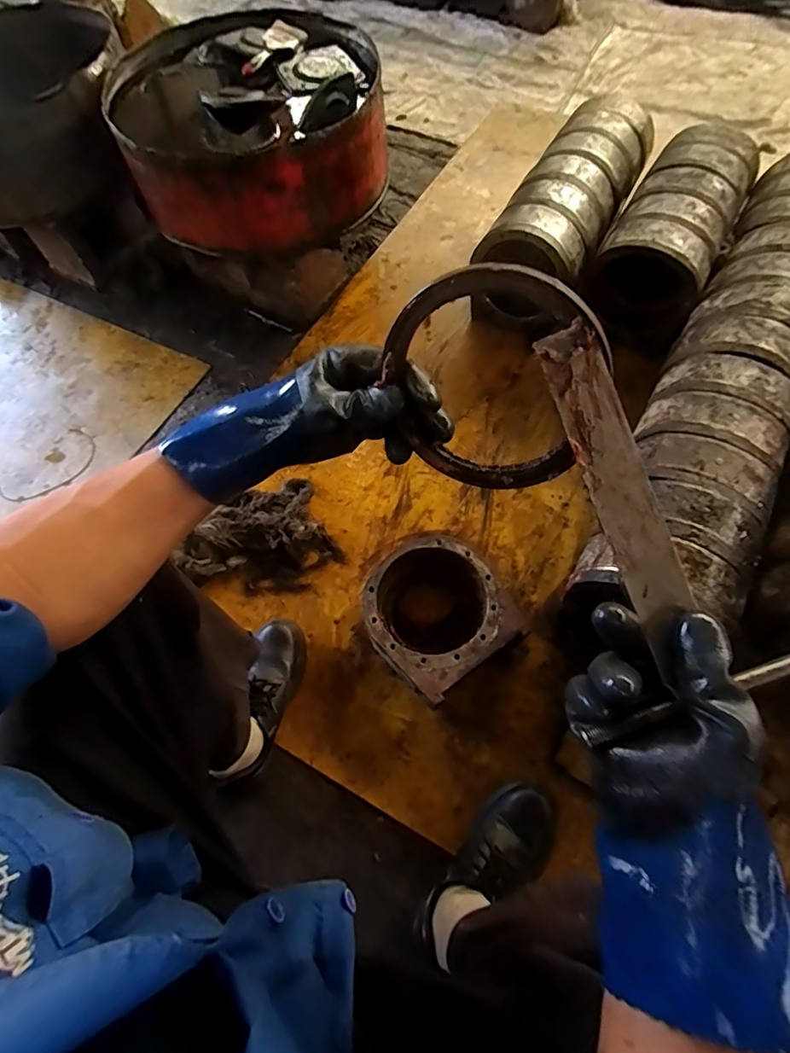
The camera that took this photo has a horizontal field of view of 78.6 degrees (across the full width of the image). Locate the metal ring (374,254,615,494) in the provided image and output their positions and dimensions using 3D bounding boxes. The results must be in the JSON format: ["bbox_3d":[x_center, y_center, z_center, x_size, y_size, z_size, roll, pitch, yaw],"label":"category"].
[{"bbox_3d":[0.069,-0.093,0.332,0.143,0.158,0.008,-2,36,32],"label":"metal ring"}]

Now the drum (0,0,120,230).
[{"bbox_3d":[-0.815,-0.900,1.057,0.498,0.180,0.430,-35,68,-14],"label":"drum"}]

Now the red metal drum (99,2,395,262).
[{"bbox_3d":[-0.282,-0.816,1.008,0.528,0.192,0.483,-22,66,-9],"label":"red metal drum"}]

